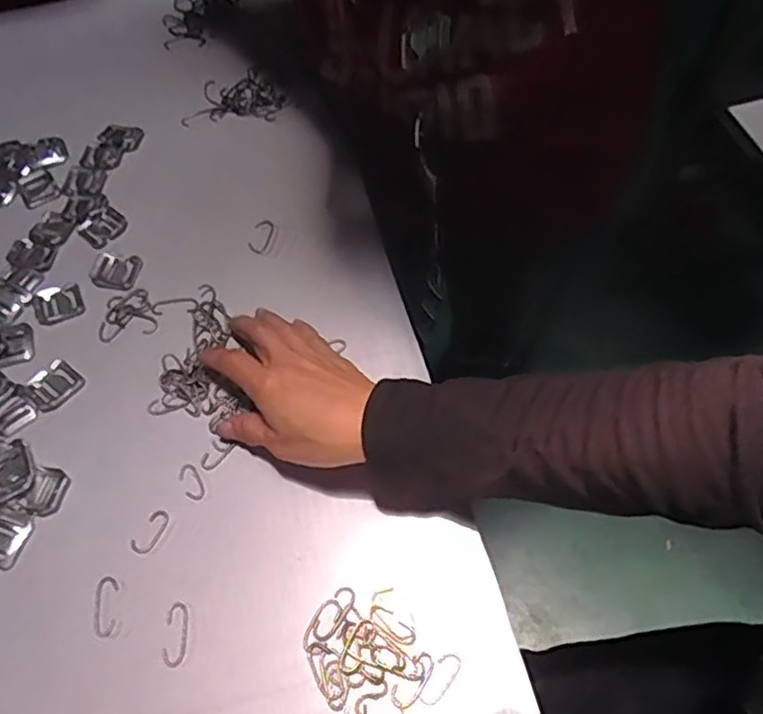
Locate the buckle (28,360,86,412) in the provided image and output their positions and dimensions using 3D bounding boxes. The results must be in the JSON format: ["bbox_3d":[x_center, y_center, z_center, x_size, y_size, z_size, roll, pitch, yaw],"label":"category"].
[{"bbox_3d":[-0.231,0.019,0.466,0.032,0.004,0.033,35,66,20],"label":"buckle"}]

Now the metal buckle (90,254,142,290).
[{"bbox_3d":[-0.208,-0.067,0.517,0.037,0.004,0.031,6,60,6],"label":"metal buckle"}]

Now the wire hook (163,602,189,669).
[{"bbox_3d":[-0.118,0.159,0.381,0.013,0.004,0.034,-2,59,1],"label":"wire hook"}]

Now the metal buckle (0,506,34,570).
[{"bbox_3d":[-0.238,0.112,0.416,0.030,0.004,0.036,13,61,10],"label":"metal buckle"}]

